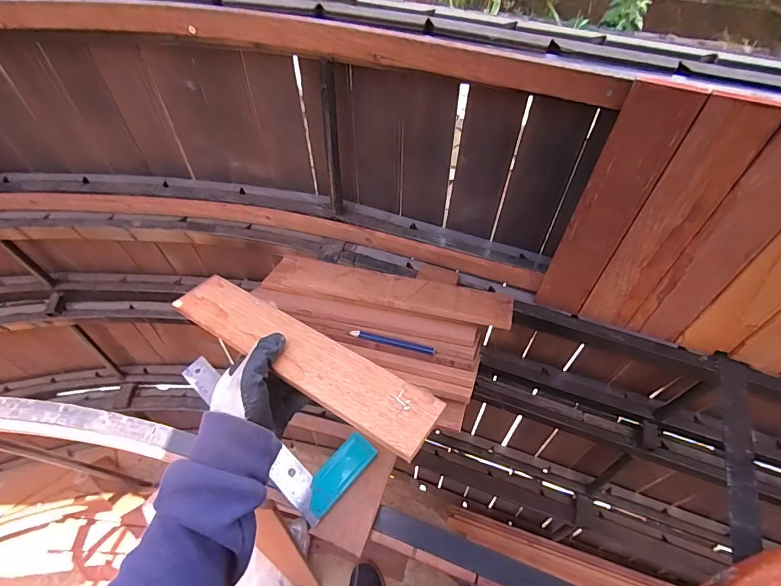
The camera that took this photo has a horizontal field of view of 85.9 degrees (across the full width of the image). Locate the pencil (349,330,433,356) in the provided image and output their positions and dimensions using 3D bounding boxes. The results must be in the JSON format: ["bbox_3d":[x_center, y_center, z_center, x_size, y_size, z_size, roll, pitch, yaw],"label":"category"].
[{"bbox_3d":[0.002,0.065,0.563,0.117,0.010,0.012,13,60,11],"label":"pencil"}]

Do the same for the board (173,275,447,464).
[{"bbox_3d":[-0.098,0.063,0.449,0.325,0.018,0.066,25,63,24],"label":"board"}]

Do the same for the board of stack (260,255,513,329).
[{"bbox_3d":[-0.009,-0.004,0.622,0.365,0.012,0.075,9,45,13],"label":"board of stack"}]

